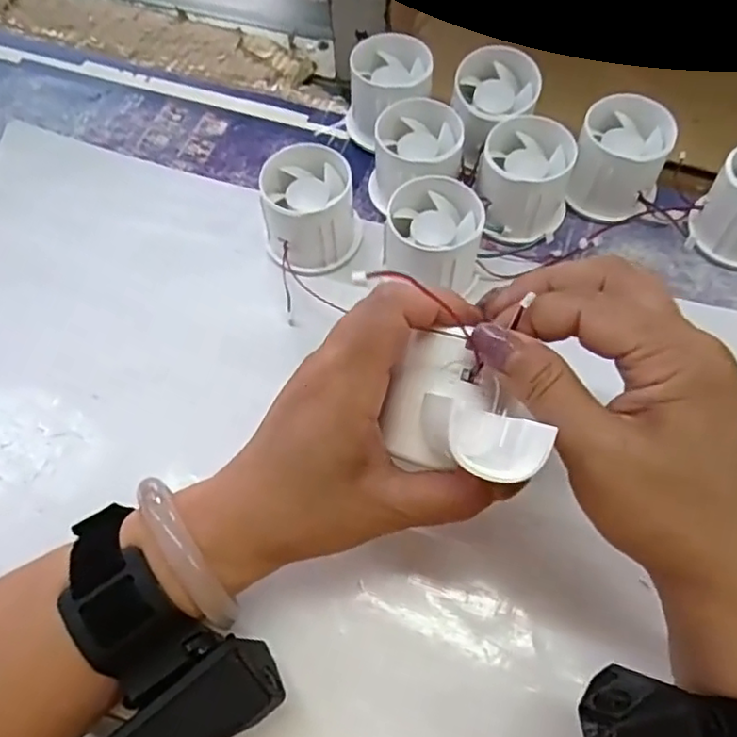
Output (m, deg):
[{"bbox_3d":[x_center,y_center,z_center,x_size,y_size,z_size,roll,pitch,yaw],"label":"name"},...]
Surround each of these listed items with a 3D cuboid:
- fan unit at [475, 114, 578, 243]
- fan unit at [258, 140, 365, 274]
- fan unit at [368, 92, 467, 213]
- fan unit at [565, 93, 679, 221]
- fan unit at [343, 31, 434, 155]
[{"bbox_3d":[0.092,-0.110,0.378,0.053,0.046,0.054,15,64,9],"label":"fan unit"},{"bbox_3d":[-0.032,-0.090,0.370,0.052,0.049,0.058,-5,63,-1],"label":"fan unit"},{"bbox_3d":[0.028,-0.127,0.384,0.052,0.042,0.052,-5,63,-1],"label":"fan unit"},{"bbox_3d":[0.150,-0.124,0.386,0.053,0.049,0.056,18,65,11],"label":"fan unit"},{"bbox_3d":[0.014,-0.177,0.417,0.052,0.053,0.050,-1,63,1],"label":"fan unit"}]

